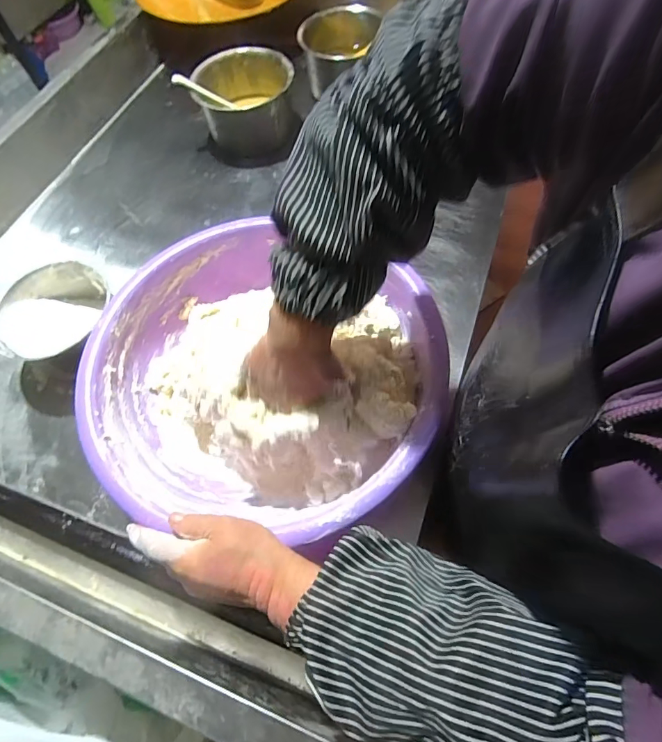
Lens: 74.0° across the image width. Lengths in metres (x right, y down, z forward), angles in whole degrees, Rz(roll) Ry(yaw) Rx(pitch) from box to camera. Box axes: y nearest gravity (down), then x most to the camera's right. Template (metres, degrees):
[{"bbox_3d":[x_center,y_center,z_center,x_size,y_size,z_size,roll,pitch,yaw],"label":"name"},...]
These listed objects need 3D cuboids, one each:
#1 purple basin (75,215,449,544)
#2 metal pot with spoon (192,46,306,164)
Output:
[{"bbox_3d":[-0.073,0.017,0.480,0.353,0.129,0.325,-1,62,3],"label":"purple basin"},{"bbox_3d":[-0.152,-0.478,0.801,0.168,0.118,0.177,-1,62,3],"label":"metal pot with spoon"}]

